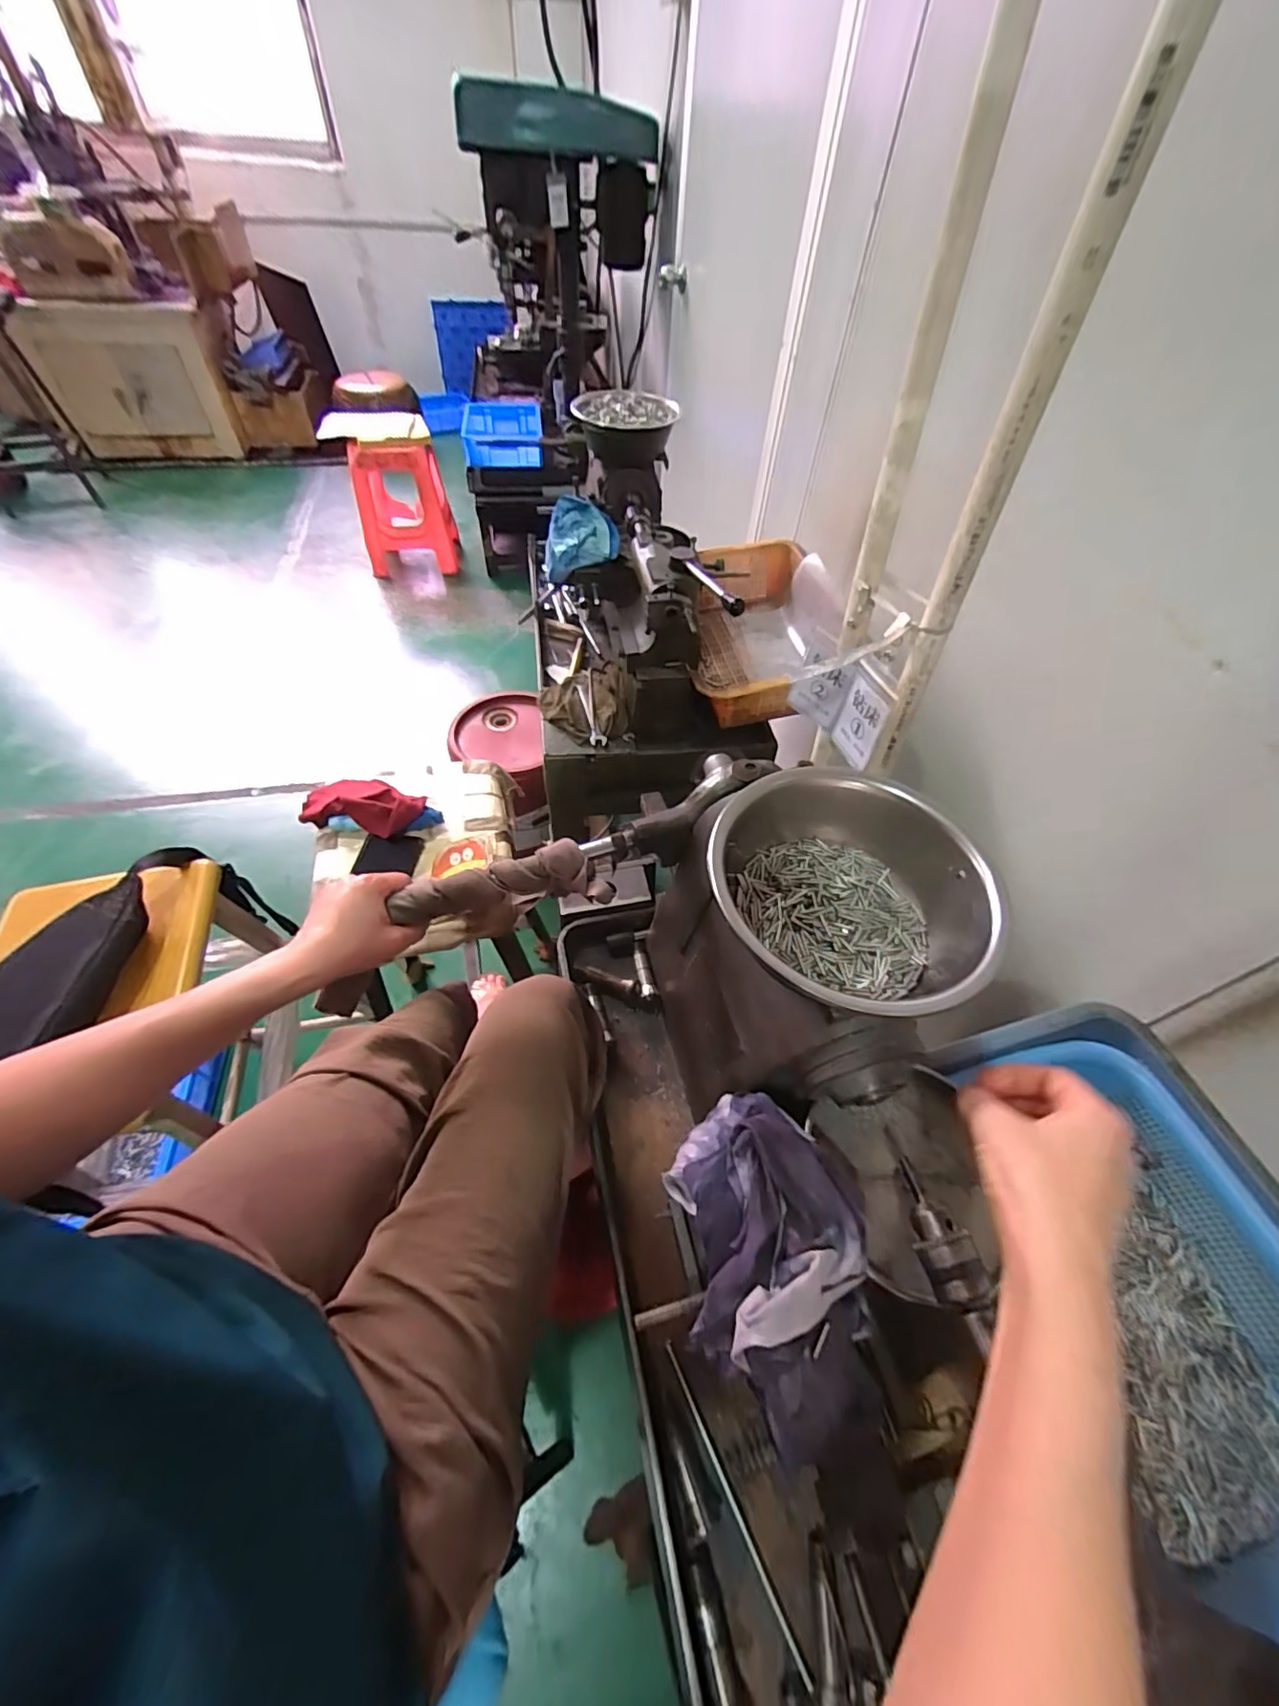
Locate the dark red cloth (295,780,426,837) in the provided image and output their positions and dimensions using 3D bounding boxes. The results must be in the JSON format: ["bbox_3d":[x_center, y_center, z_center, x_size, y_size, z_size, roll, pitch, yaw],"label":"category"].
[{"bbox_3d":[-0.384,-0.070,0.793,0.172,0.037,0.078,12,52,7],"label":"dark red cloth"}]

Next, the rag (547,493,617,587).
[{"bbox_3d":[-0.091,-0.495,0.917,0.111,0.073,0.150,7,52,3],"label":"rag"}]

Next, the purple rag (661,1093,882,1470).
[{"bbox_3d":[0.079,0.231,0.338,0.107,0.059,0.178,-6,52,-7],"label":"purple rag"}]

